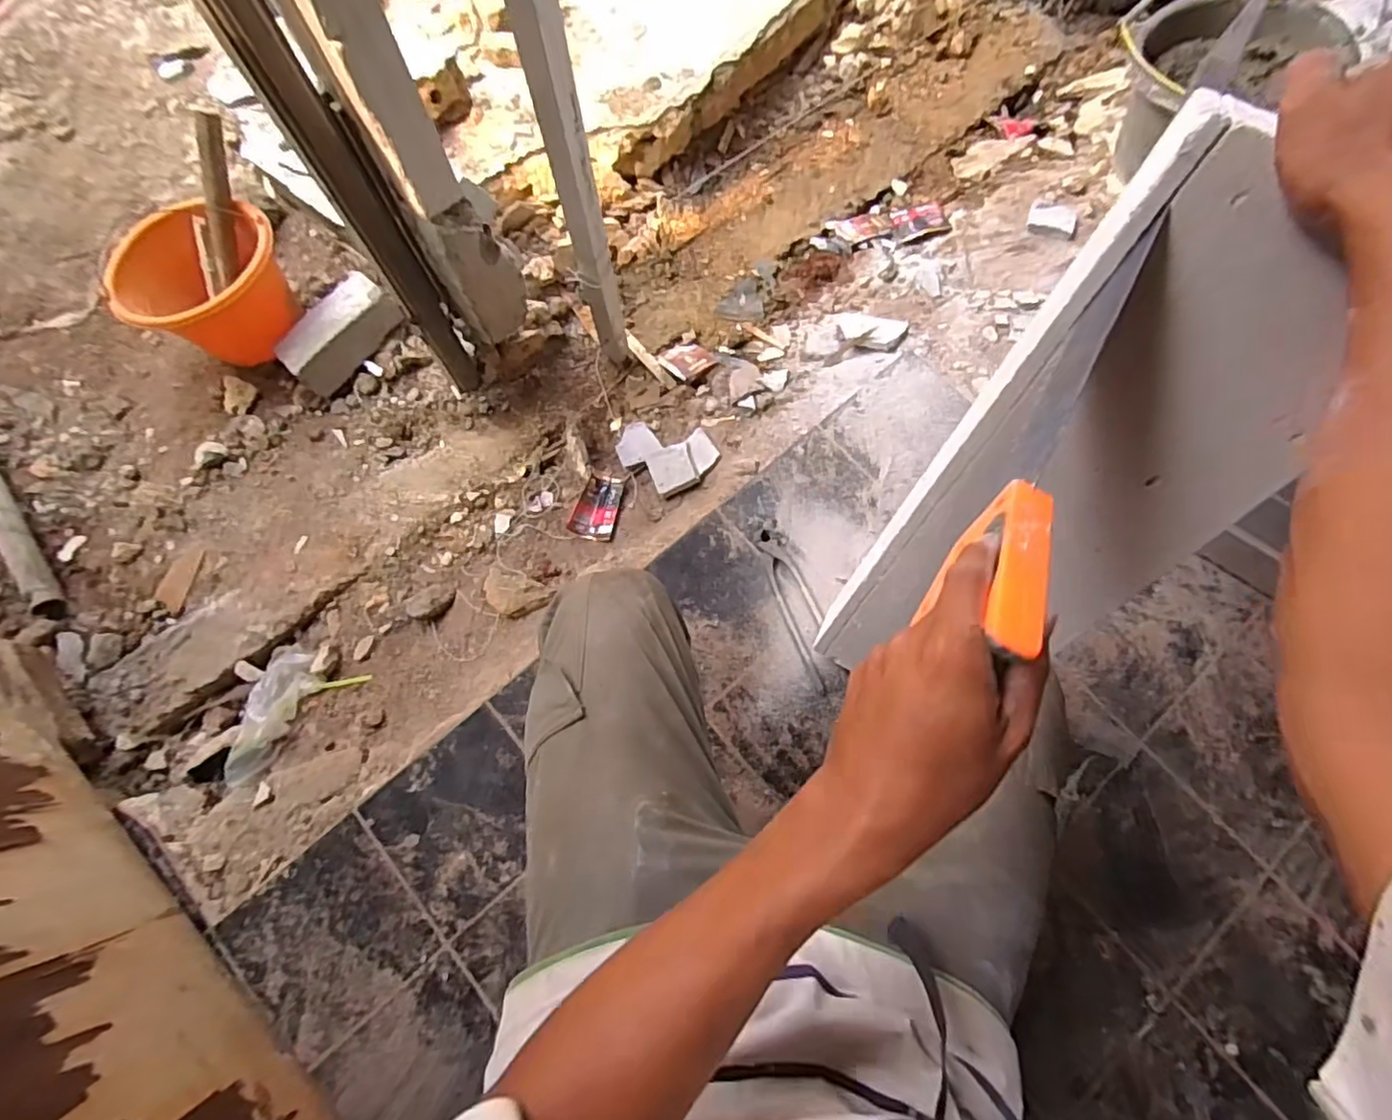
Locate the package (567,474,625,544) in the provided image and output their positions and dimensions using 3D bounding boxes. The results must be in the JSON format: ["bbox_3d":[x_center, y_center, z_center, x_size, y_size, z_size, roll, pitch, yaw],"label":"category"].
[{"bbox_3d":[-0.150,-0.083,0.989,0.071,0.017,0.109,21,75,5],"label":"package"}]

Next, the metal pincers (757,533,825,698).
[{"bbox_3d":[0.138,0.063,0.837,0.048,0.012,0.223,-19,76,-6],"label":"metal pincers"}]

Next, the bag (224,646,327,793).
[{"bbox_3d":[-0.618,0.225,0.917,0.088,0.030,0.209,5,55,0],"label":"bag"}]

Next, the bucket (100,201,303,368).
[{"bbox_3d":[-0.786,-0.442,1.025,0.183,0.166,0.217,15,75,3],"label":"bucket"}]

